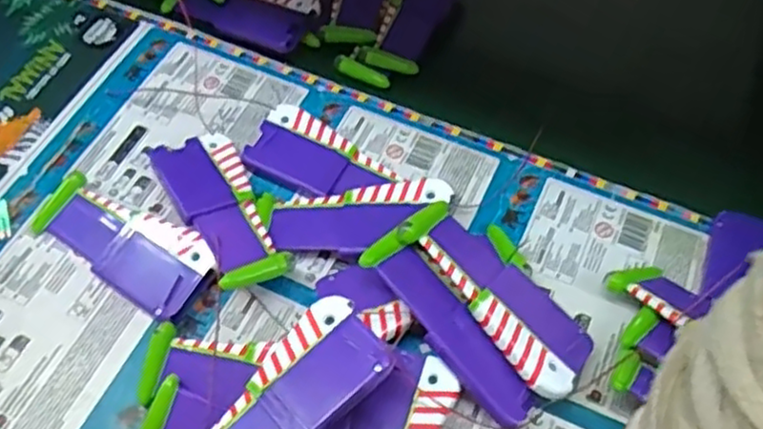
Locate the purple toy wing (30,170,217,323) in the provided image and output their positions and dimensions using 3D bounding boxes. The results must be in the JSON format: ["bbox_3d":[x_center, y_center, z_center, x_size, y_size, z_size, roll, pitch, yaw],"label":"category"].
[{"bbox_3d":[-0.154,0.016,0.420,0.124,0.019,0.049,31,65,17],"label":"purple toy wing"}]

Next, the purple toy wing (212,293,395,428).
[{"bbox_3d":[-0.052,0.094,0.342,0.119,0.008,0.050,-41,60,-14],"label":"purple toy wing"}]

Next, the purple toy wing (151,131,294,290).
[{"bbox_3d":[-0.096,-0.004,0.429,0.046,0.024,0.118,-28,64,-15],"label":"purple toy wing"}]

